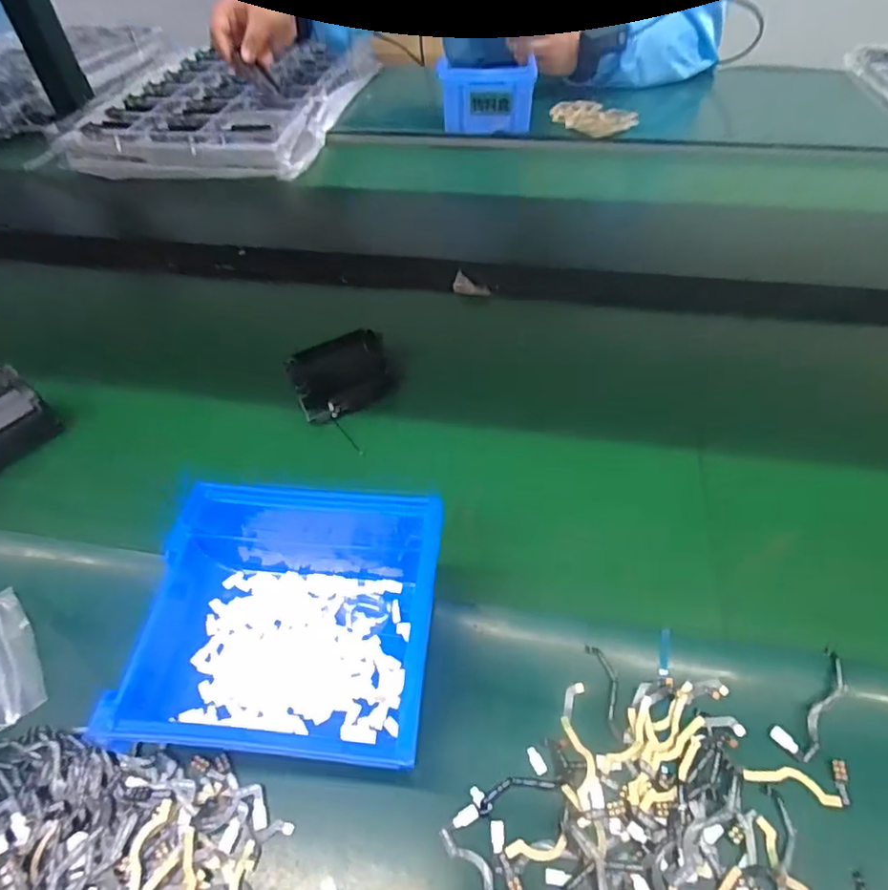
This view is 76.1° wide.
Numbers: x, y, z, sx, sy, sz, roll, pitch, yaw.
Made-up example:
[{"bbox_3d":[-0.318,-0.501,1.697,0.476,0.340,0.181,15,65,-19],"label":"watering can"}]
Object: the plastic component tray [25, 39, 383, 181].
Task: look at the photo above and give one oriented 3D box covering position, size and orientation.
[{"bbox_3d":[-0.310,-0.521,0.844,0.342,0.041,0.484,7,50,7],"label":"plastic component tray"}]

